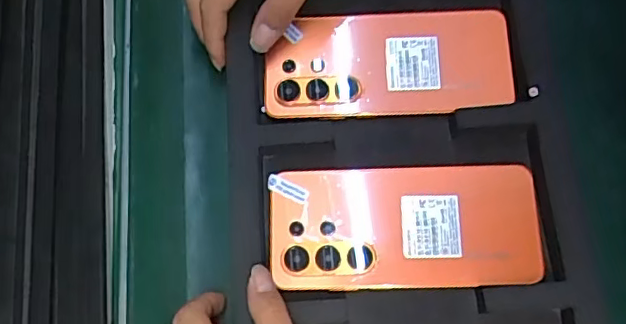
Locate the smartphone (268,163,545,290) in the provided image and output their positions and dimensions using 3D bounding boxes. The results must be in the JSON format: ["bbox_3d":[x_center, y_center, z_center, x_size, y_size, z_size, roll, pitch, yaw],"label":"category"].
[{"bbox_3d":[0.058,0.041,0.383,0.168,0.011,0.078,-1,73,2],"label":"smartphone"}]

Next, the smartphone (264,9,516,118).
[{"bbox_3d":[0.051,-0.070,0.414,0.165,0.009,0.076,-4,73,4],"label":"smartphone"}]

